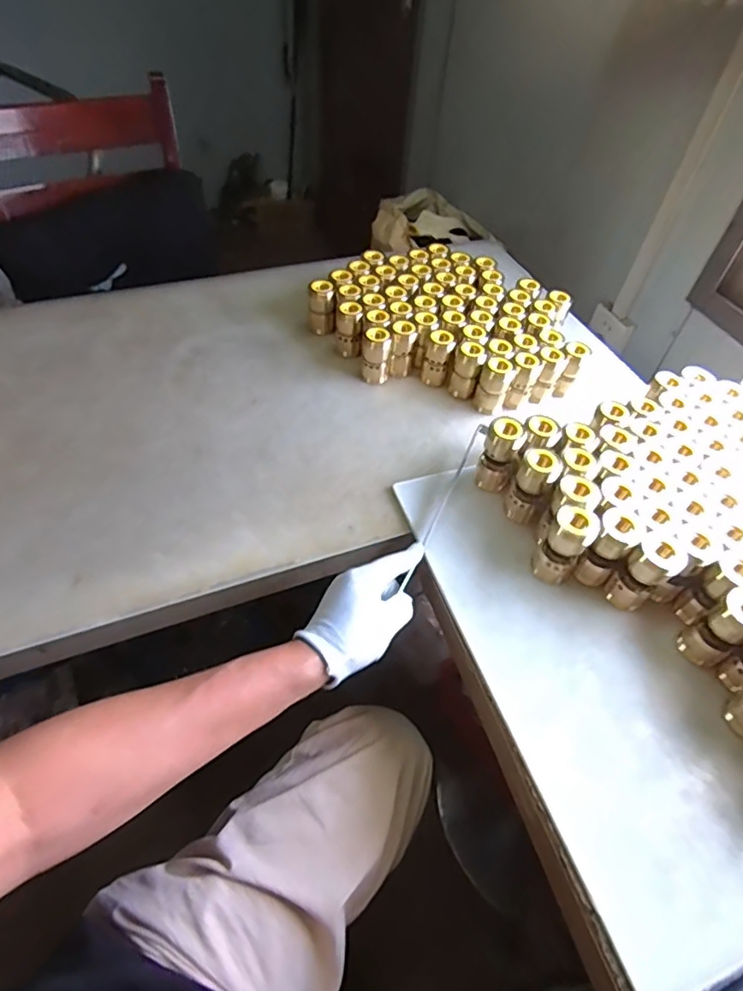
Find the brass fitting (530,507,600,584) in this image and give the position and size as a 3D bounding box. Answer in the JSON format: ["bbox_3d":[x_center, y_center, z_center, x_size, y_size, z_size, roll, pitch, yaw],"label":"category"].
[{"bbox_3d":[0.201,0.051,0.564,0.042,0.090,0.046,34,55,21],"label":"brass fitting"}]

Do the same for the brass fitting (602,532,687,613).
[{"bbox_3d":[0.277,0.080,0.548,0.041,0.090,0.042,-32,60,-28],"label":"brass fitting"}]

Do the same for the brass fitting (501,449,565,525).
[{"bbox_3d":[0.181,-0.012,0.610,0.041,0.086,0.034,25,53,15],"label":"brass fitting"}]

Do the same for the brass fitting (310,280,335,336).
[{"bbox_3d":[-0.077,-0.289,0.836,0.037,0.078,0.042,-2,51,-8],"label":"brass fitting"}]

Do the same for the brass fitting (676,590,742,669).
[{"bbox_3d":[0.337,0.129,0.516,0.041,0.090,0.042,-18,54,-20],"label":"brass fitting"}]

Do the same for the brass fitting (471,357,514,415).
[{"bbox_3d":[0.167,-0.150,0.747,0.042,0.077,0.036,17,51,8],"label":"brass fitting"}]

